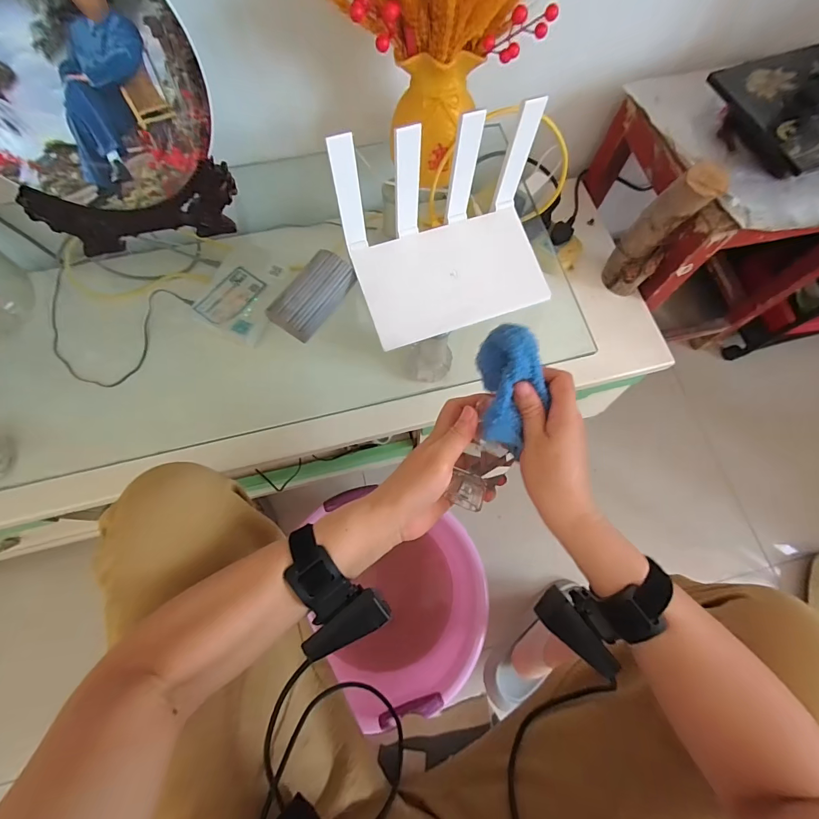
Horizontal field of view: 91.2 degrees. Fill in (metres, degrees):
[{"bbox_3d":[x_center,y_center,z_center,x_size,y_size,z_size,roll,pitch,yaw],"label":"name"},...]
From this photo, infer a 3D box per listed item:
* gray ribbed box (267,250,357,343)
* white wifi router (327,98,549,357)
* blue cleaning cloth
[{"bbox_3d":[-0.116,-0.138,0.482,0.055,0.023,0.110,33,74,9],"label":"gray ribbed box"},{"bbox_3d":[0.049,-0.193,0.445,0.218,0.161,0.140,-18,73,-7],"label":"white wifi router"},{"bbox_3d":[0.090,-0.018,0.357,0.051,0.044,0.107,3,88,0],"label":"blue cleaning cloth"}]

